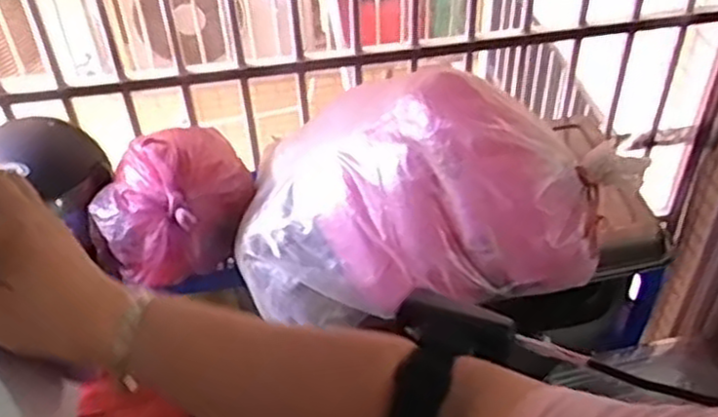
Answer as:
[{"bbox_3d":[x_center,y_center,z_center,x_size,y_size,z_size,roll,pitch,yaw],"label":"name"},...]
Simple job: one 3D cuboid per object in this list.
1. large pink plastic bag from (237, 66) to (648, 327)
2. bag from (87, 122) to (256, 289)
[{"bbox_3d":[0.096,-0.031,1.145,0.555,0.330,0.250,4,42,6],"label":"large pink plastic bag"},{"bbox_3d":[-0.306,-0.011,1.272,0.249,0.187,0.191,-11,43,-10],"label":"bag"}]

